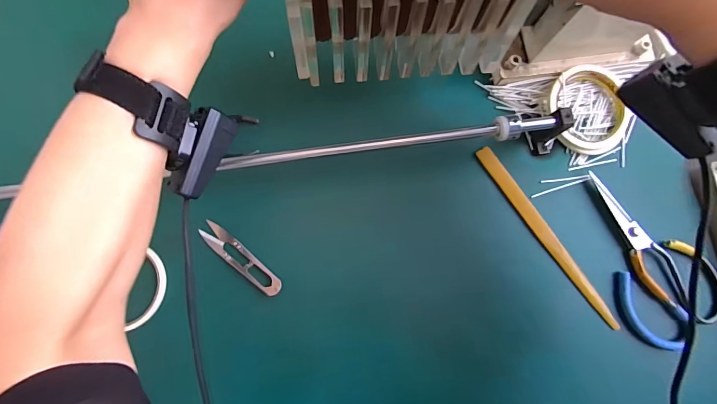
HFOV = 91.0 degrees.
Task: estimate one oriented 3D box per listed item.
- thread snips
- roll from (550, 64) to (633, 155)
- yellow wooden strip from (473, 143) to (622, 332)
[{"bbox_3d":[-0.120,0.058,0.359,0.102,0.012,0.021,39,82,4],"label":"thread snips"},{"bbox_3d":[0.254,-0.101,0.385,0.085,0.020,0.096,-25,83,-6],"label":"roll"},{"bbox_3d":[0.199,0.035,0.371,0.017,0.006,0.223,-33,84,-7],"label":"yellow wooden strip"}]

